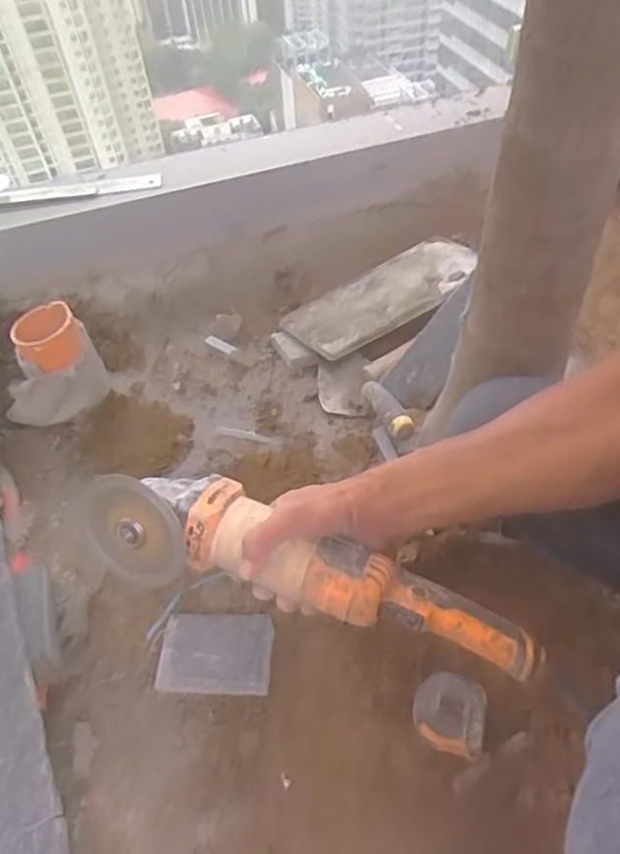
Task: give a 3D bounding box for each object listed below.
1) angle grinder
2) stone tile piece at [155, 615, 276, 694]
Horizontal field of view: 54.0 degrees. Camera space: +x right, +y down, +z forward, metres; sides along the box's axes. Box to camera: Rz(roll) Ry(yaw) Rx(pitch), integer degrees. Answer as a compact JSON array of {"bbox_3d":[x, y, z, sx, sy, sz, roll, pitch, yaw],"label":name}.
[{"bbox_3d":[-0.005,0.115,0.515,0.380,0.077,0.100,16,54,9],"label":"angle grinder"},{"bbox_3d":[-0.106,0.249,0.676,0.126,0.015,0.085,1,51,5],"label":"stone tile piece"}]

